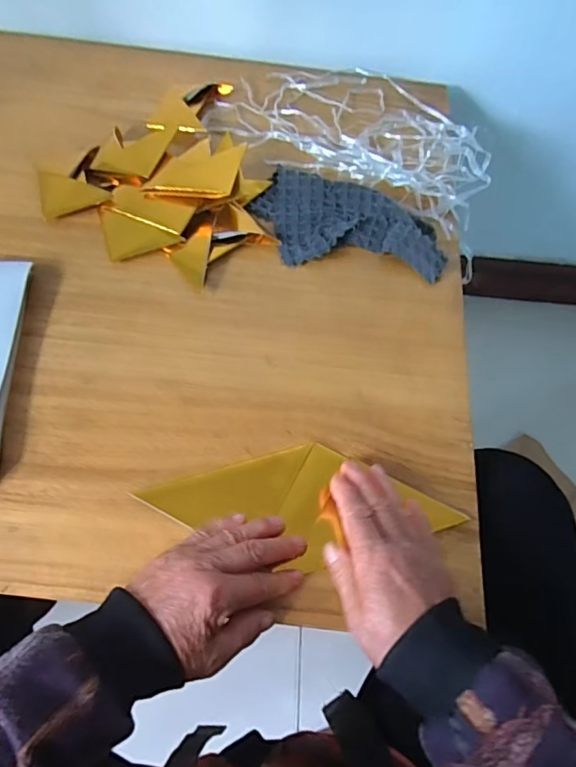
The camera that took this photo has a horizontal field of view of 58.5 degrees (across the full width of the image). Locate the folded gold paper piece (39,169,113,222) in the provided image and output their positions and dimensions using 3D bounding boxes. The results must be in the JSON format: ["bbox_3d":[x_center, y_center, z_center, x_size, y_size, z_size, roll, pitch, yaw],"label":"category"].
[{"bbox_3d":[-0.229,-0.208,0.555,0.070,0.011,0.063,-13,65,-10],"label":"folded gold paper piece"}]

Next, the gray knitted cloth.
[{"bbox_3d":[0.064,-0.169,0.544,0.201,0.024,0.110,12,63,2],"label":"gray knitted cloth"}]

